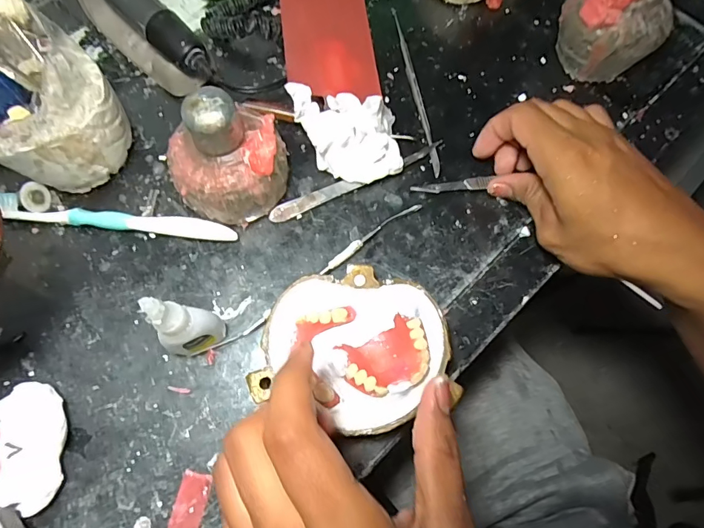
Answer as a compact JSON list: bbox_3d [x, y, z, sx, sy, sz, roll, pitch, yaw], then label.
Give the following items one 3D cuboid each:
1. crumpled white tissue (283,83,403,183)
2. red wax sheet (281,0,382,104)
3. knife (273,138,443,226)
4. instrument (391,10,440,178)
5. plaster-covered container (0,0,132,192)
[{"bbox_3d":[-0.003,-0.090,0.308,0.072,0.049,0.056,-8,72,-5],"label":"crumpled white tissue"},{"bbox_3d":[-0.018,-0.191,0.357,0.077,0.004,0.134,-1,71,-20],"label":"red wax sheet"},{"bbox_3d":[0.005,-0.061,0.322,0.138,0.009,0.013,-23,74,-9],"label":"knife"},{"bbox_3d":[0.050,-0.142,0.351,0.006,0.005,0.161,-9,72,-5],"label":"instrument"},{"bbox_3d":[-0.197,-0.100,0.282,0.079,0.098,0.079,1,72,-2],"label":"plaster-covered container"}]

